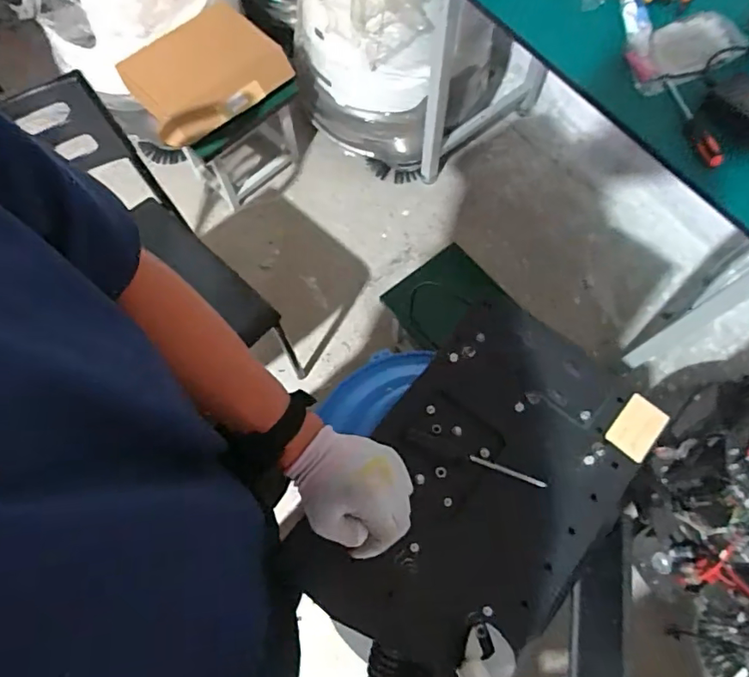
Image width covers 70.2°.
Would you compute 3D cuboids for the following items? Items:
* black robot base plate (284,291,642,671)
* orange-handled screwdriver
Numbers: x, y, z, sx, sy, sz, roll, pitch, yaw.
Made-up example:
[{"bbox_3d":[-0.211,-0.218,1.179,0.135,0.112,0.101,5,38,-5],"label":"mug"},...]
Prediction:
[{"bbox_3d":[0.103,0.145,0.519,0.224,0.016,0.349,37,78,13],"label":"black robot base plate"},{"bbox_3d":[0.538,-0.366,0.900,0.029,0.027,0.184,-8,69,-4],"label":"orange-handled screwdriver"}]

